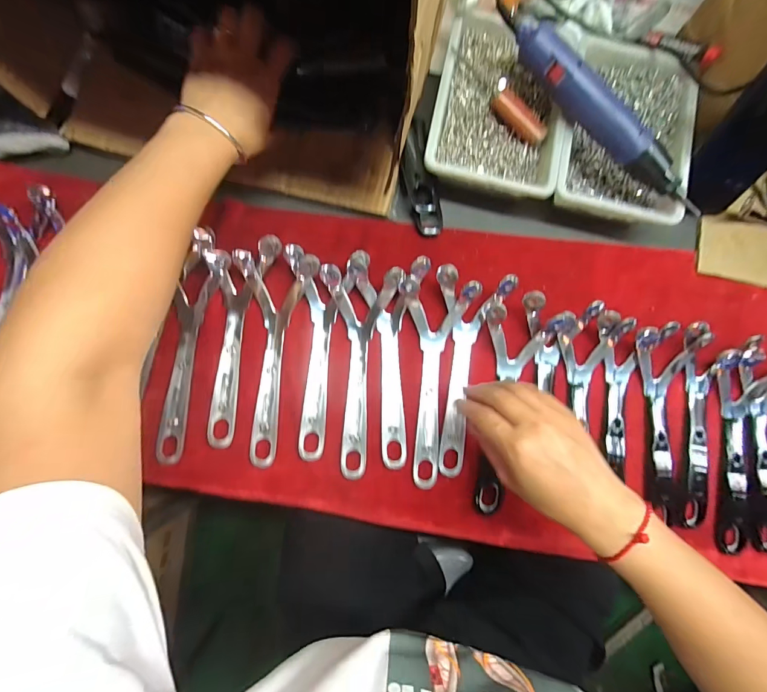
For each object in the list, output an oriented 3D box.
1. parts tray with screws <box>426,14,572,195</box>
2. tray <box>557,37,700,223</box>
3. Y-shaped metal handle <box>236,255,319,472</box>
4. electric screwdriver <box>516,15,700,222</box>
[{"bbox_3d":[0.137,-0.277,0.425,0.147,0.036,0.199,13,83,-2],"label":"parts tray with screws"},{"bbox_3d":[0.280,-0.251,0.435,0.145,0.038,0.210,14,83,-2],"label":"tray"},{"bbox_3d":[-0.116,0.015,0.399,0.082,0.030,0.220,2,83,-3],"label":"Y-shaped metal handle"},{"bbox_3d":[0.236,-0.236,0.393,0.257,0.036,0.034,43,82,2],"label":"electric screwdriver"}]

